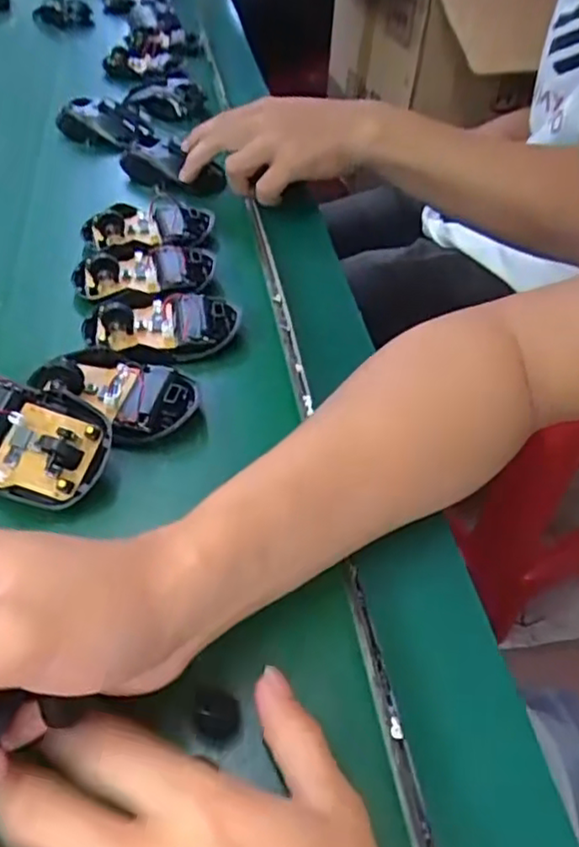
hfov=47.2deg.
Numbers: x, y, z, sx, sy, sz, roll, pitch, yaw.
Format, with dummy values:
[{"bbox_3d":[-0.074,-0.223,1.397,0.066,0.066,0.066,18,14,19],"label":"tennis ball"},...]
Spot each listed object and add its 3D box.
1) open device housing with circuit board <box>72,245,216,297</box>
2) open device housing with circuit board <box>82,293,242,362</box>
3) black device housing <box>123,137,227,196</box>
[{"bbox_3d":[-0.102,-0.108,0.460,0.094,0.020,0.051,2,45,-2],"label":"open device housing with circuit board"},{"bbox_3d":[-0.079,-0.065,0.418,0.095,0.024,0.060,-12,48,-16],"label":"open device housing with circuit board"},{"bbox_3d":[-0.100,-0.226,0.577,0.092,0.027,0.041,15,46,10],"label":"black device housing"}]

